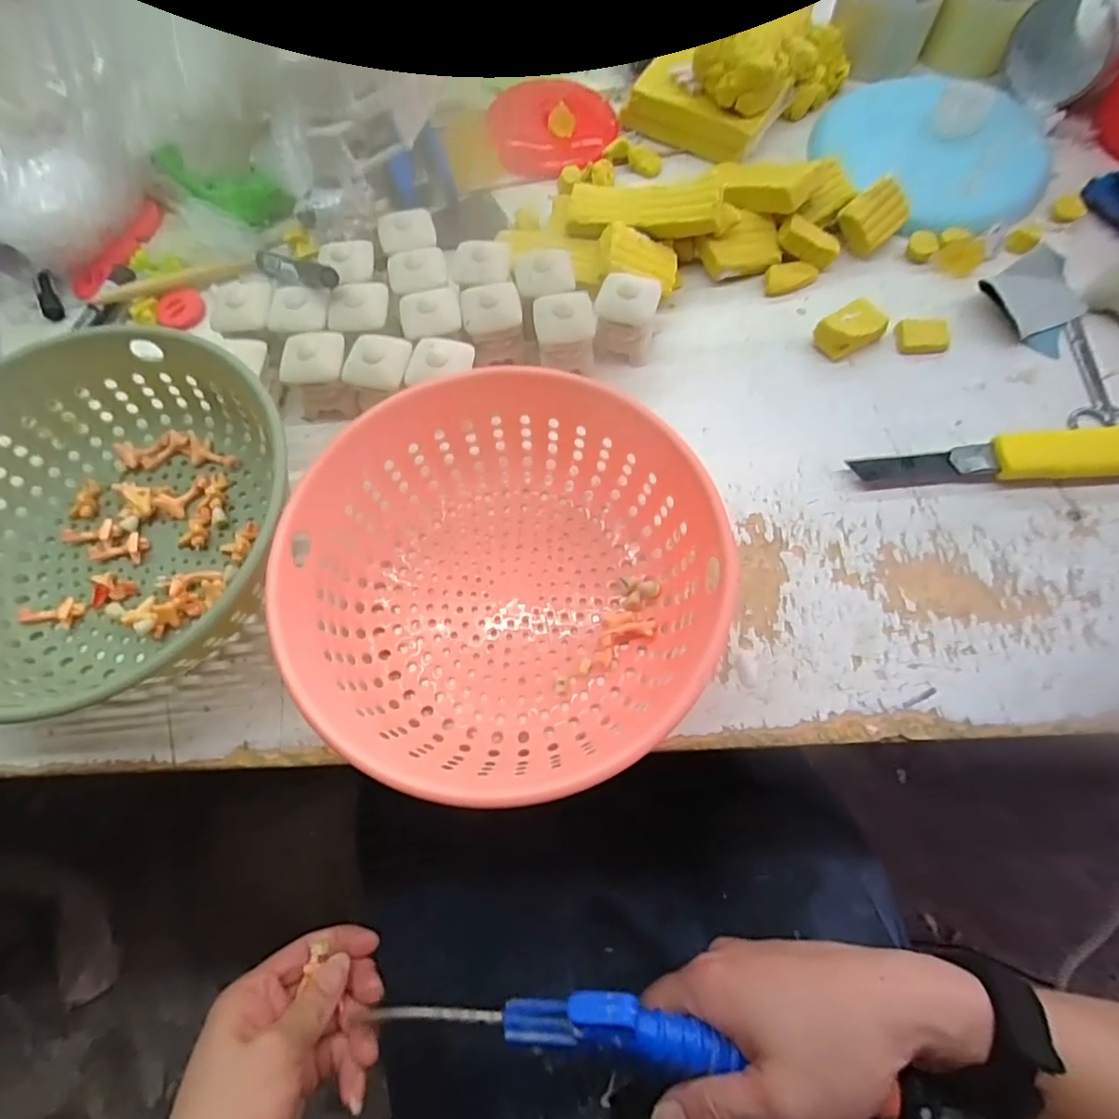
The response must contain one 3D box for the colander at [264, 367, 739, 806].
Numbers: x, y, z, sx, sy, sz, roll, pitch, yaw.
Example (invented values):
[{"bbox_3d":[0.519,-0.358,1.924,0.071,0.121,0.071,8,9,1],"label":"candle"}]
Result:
[{"bbox_3d":[-0.030,0.014,0.328,0.217,0.079,0.219,-1,67,3],"label":"colander"}]

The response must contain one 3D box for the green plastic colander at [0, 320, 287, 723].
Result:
[{"bbox_3d":[-0.266,-0.024,0.356,0.226,0.077,0.235,13,69,8],"label":"green plastic colander"}]

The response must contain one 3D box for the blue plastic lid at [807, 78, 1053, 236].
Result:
[{"bbox_3d":[0.306,-0.339,0.484,0.182,0.015,0.171,-1,67,3],"label":"blue plastic lid"}]

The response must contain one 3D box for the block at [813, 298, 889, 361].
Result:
[{"bbox_3d":[0.209,-0.166,0.424,0.043,0.020,0.032,-33,70,-11],"label":"block"}]

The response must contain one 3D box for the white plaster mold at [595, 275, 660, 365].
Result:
[{"bbox_3d":[0.047,-0.173,0.417,0.043,0.045,0.039,15,69,8],"label":"white plaster mold"}]

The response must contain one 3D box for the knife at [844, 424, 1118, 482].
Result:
[{"bbox_3d":[0.308,-0.068,0.380,0.229,0.017,0.039,-7,67,0],"label":"knife"}]

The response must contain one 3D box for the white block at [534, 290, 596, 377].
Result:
[{"bbox_3d":[0.003,-0.159,0.409,0.042,0.045,0.039,-8,68,-1],"label":"white block"}]

